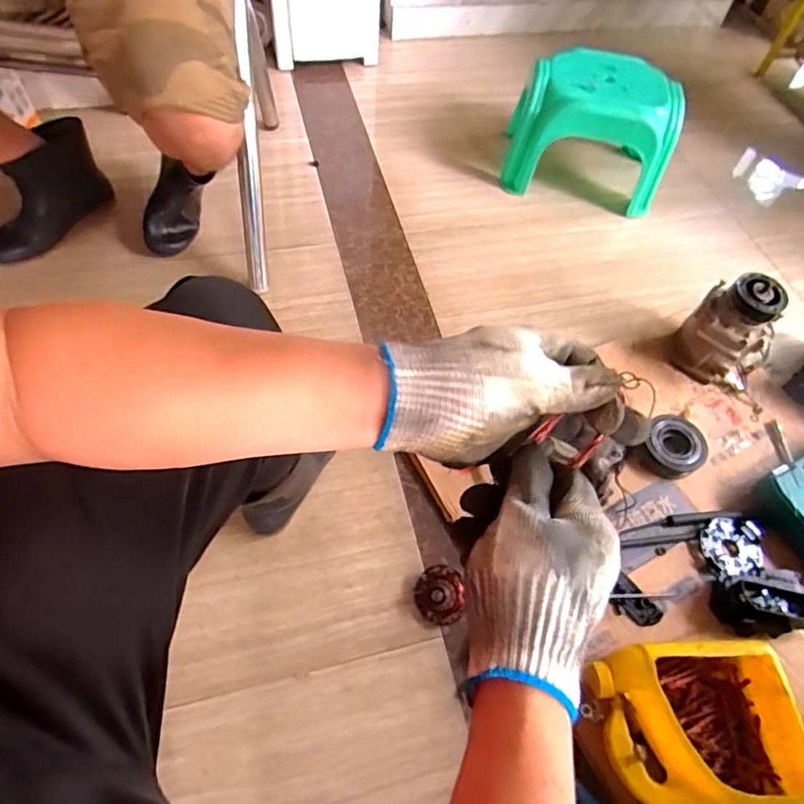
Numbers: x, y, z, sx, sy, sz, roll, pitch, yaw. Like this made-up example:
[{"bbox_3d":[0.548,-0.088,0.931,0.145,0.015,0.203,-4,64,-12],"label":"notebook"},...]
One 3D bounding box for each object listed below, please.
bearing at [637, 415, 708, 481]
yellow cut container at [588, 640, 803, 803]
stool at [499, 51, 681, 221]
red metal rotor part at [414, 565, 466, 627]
[{"bbox_3d":[0.448,0.072,0.890,0.104,0.035,0.113,33,61,16],"label":"bearing"},{"bbox_3d":[0.350,0.387,0.646,0.225,0.088,0.174,2,58,-3],"label":"yellow cut container"},{"bbox_3d":[0.439,-0.632,1.260,0.359,0.232,0.250,10,58,2],"label":"stool"},{"bbox_3d":[0.050,0.267,0.743,0.064,0.054,0.077,-8,59,-10],"label":"red metal rotor part"}]

